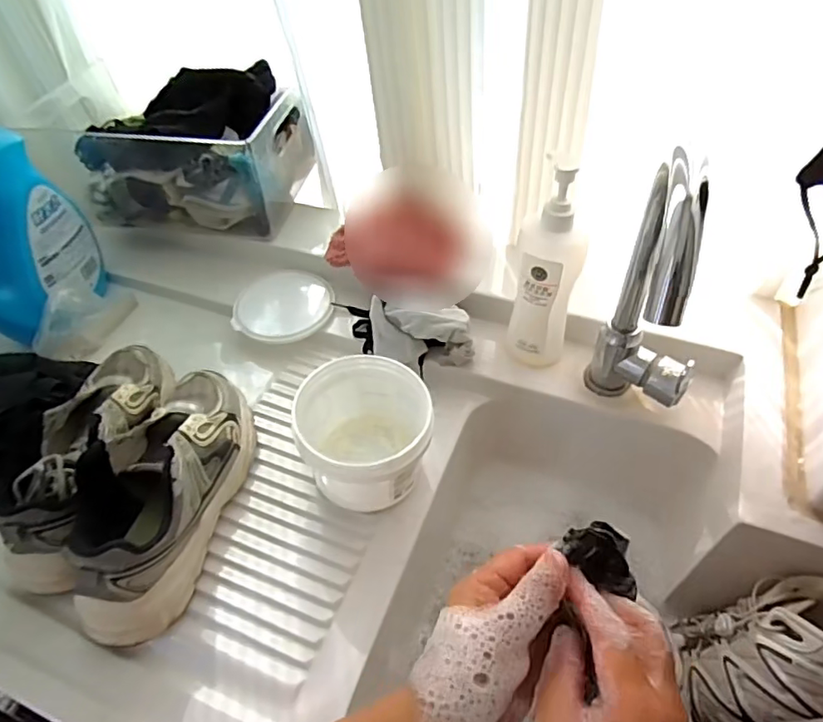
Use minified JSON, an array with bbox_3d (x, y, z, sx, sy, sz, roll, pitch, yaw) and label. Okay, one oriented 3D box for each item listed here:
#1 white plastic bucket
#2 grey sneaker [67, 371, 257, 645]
[{"bbox_3d":[-0.045,0.068,0.524,0.112,0.093,0.126,-30,54,-18],"label":"white plastic bucket"},{"bbox_3d":[-0.218,0.107,0.496,0.095,0.107,0.245,6,52,10],"label":"grey sneaker"}]

